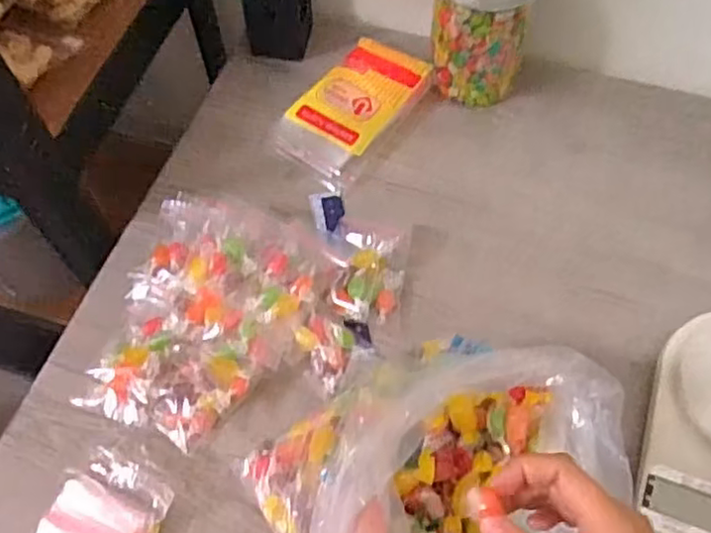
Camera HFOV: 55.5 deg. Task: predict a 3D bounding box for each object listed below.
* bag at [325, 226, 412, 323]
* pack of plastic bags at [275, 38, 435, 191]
[{"bbox_3d":[0.008,0.005,0.550,0.065,0.036,0.090,6,61,6],"label":"bag"},{"bbox_3d":[-0.002,-0.152,0.634,0.091,0.022,0.149,37,68,20],"label":"pack of plastic bags"}]

